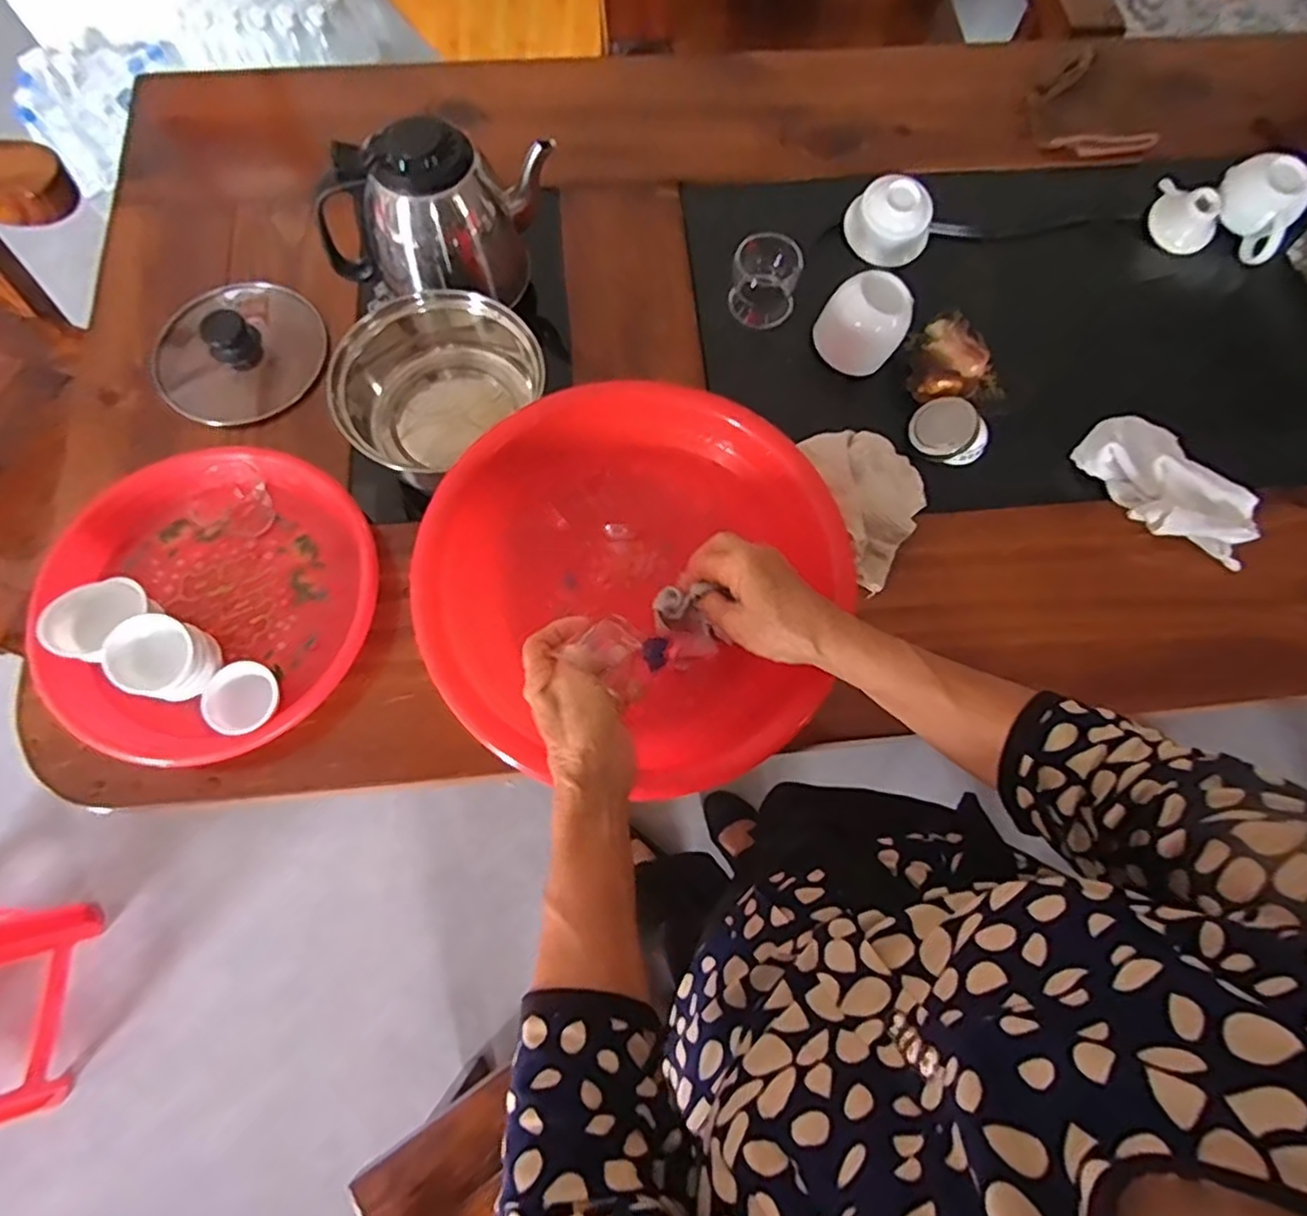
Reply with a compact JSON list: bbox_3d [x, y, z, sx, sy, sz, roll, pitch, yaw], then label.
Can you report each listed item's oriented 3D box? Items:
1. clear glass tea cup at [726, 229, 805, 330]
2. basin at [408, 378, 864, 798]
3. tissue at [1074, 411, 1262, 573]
[{"bbox_3d":[0.107,-0.312,0.644,0.060,0.054,0.059,1,72,-2],"label":"clear glass tea cup"},{"bbox_3d":[-0.012,-0.022,0.517,0.295,0.094,0.283,0,72,-2],"label":"basin"},{"bbox_3d":[0.448,-0.102,0.591,0.076,0.041,0.163,-32,76,-11],"label":"tissue"}]

